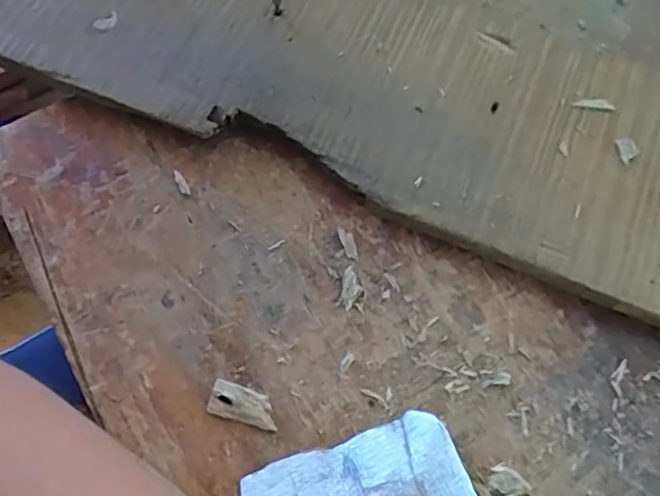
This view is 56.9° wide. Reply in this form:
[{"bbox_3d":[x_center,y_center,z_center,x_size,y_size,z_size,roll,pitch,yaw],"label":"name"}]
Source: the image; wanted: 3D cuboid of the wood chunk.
[{"bbox_3d":[-0.036,0.066,0.256,0.029,0.004,0.014,19,88,-1],"label":"wood chunk"}]

